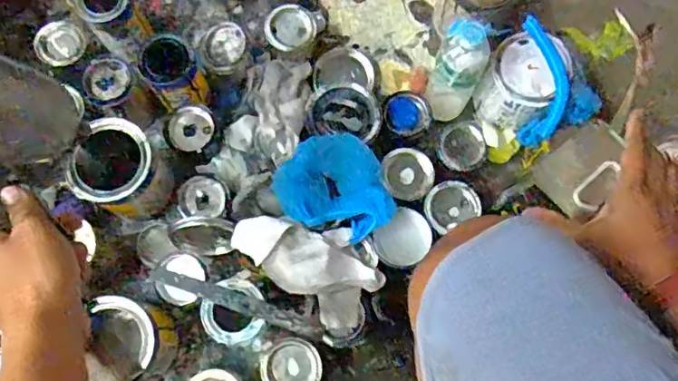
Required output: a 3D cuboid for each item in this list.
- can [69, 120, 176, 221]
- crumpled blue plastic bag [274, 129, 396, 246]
[{"bbox_3d":[-0.279,-0.022,0.724,0.108,0.092,0.111,22,75,5],"label":"can"},{"bbox_3d":[-0.009,-0.002,0.704,0.136,0.034,0.134,-16,75,-5],"label":"crumpled blue plastic bag"}]

